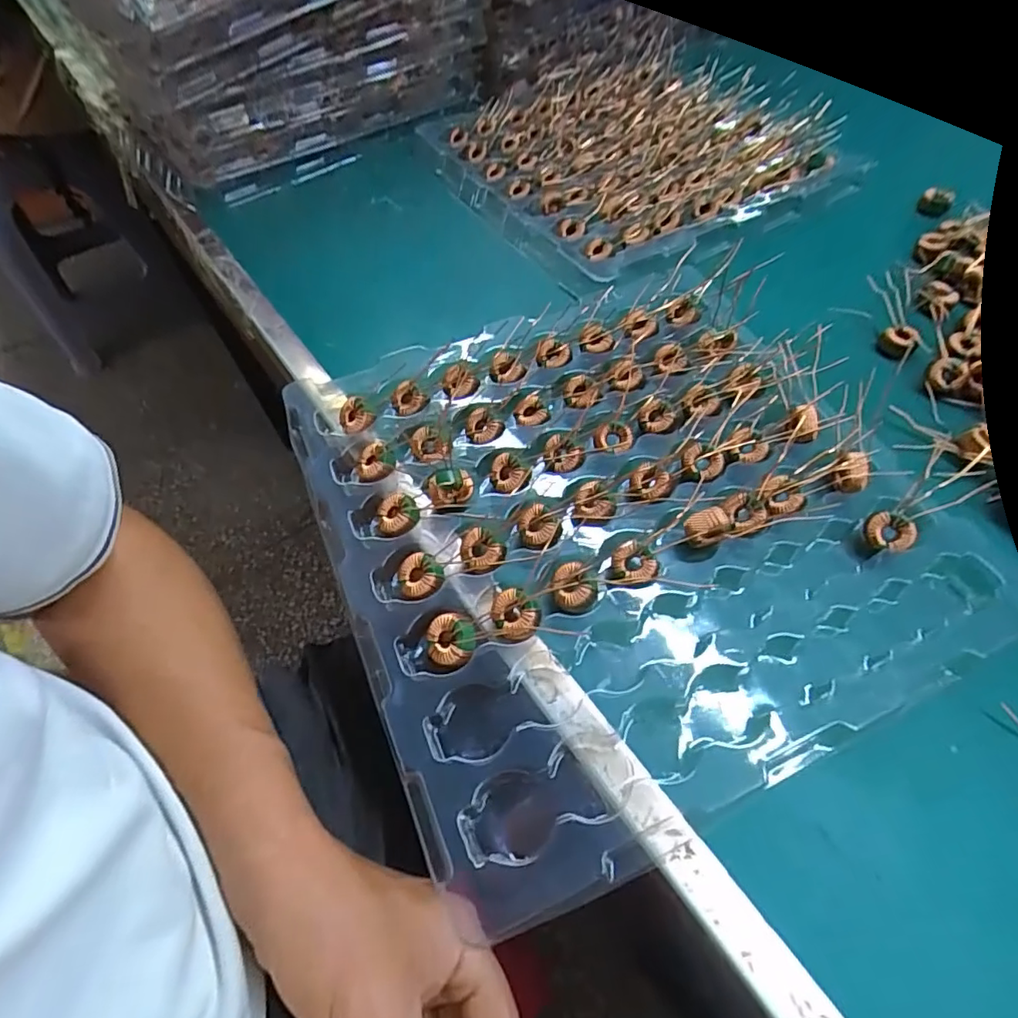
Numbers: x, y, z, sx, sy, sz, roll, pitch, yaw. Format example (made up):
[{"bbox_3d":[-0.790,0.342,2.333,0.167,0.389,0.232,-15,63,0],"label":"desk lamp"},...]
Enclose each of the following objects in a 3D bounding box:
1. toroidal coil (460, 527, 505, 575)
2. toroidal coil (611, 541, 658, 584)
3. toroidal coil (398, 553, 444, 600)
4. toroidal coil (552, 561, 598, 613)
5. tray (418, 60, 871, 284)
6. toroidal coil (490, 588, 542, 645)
[{"bbox_3d":[-0.013,0.020,0.270,0.020,0.006,0.023,-6,58,-3],"label":"toroidal coil"},{"bbox_3d":[0.060,0.026,0.265,0.020,0.006,0.021,0,58,0],"label":"toroidal coil"},{"bbox_3d":[-0.042,0.030,0.262,0.023,0.006,0.019,32,64,19],"label":"toroidal coil"},{"bbox_3d":[0.029,0.036,0.260,0.020,0.007,0.025,-32,61,1],"label":"toroidal coil"},{"bbox_3d":[0.106,-0.322,0.495,0.275,0.026,0.292,-28,62,-16],"label":"tray"},{"bbox_3d":[0.003,0.048,0.251,0.022,0.006,0.024,0,58,0],"label":"toroidal coil"}]

